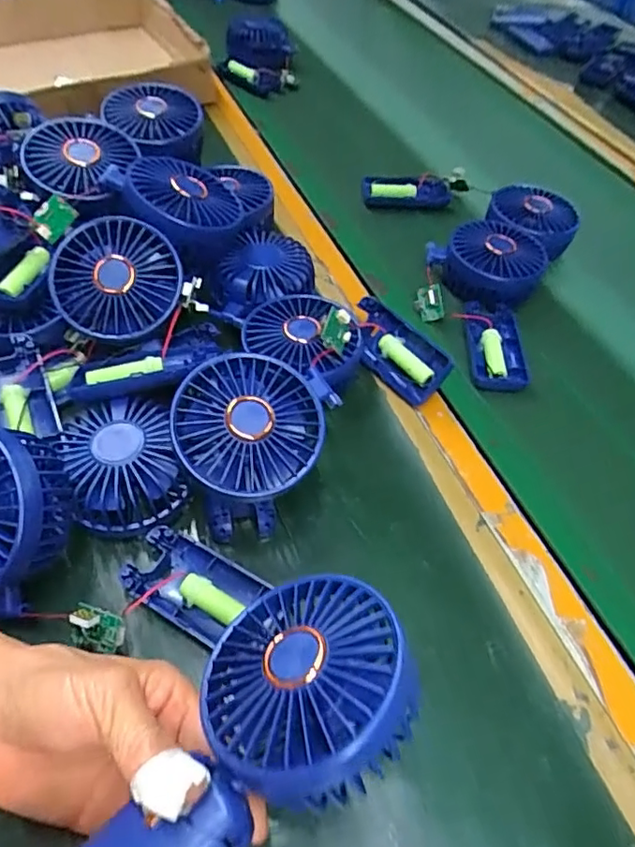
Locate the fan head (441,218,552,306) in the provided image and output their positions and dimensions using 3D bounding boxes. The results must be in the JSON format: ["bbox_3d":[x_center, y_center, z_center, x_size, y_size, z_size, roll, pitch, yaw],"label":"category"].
[{"bbox_3d":[0.161,-0.147,0.506,0.083,0.035,0.083,2,53,-3],"label":"fan head"}]

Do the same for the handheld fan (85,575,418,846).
[{"bbox_3d":[-0.031,0.130,0.220,0.158,0.040,0.083,-37,34,-17],"label":"handheld fan"}]

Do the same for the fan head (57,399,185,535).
[{"bbox_3d":[-0.119,0.024,0.342,0.072,0.033,0.078,-12,55,-14],"label":"fan head"}]

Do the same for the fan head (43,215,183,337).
[{"bbox_3d":[-0.135,-0.096,0.384,0.081,0.034,0.082,-6,82,-5],"label":"fan head"}]

